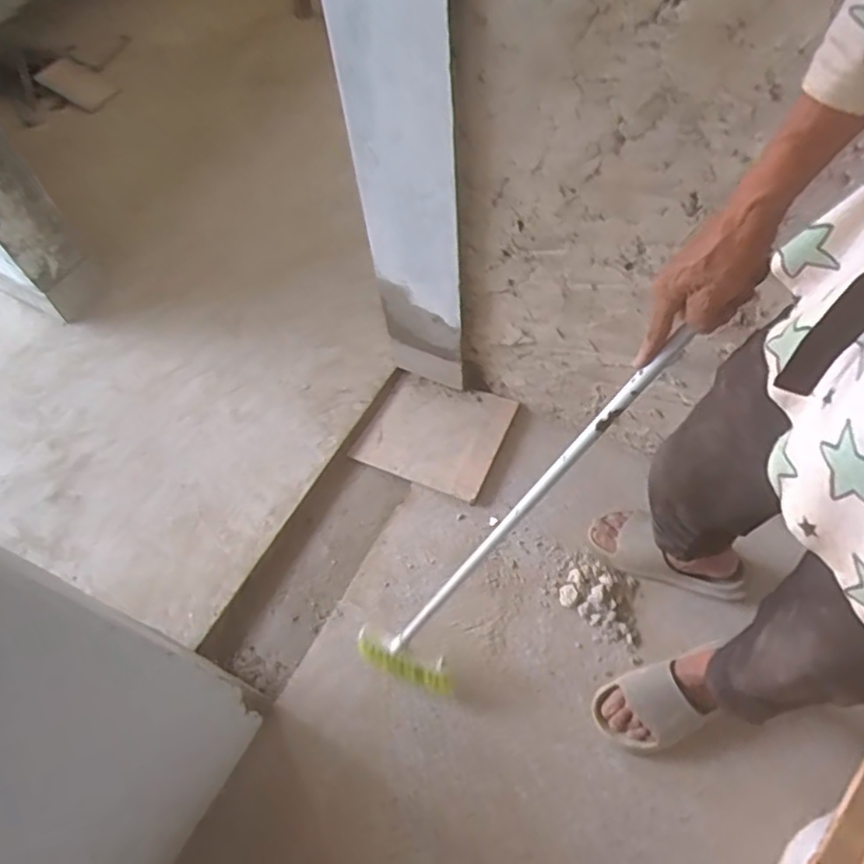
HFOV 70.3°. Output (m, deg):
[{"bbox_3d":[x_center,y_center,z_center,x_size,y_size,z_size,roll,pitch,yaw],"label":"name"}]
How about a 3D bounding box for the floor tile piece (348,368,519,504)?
[{"bbox_3d":[0.005,-0.007,1.300,0.280,0.018,0.247,22,64,14],"label":"floor tile piece"}]

